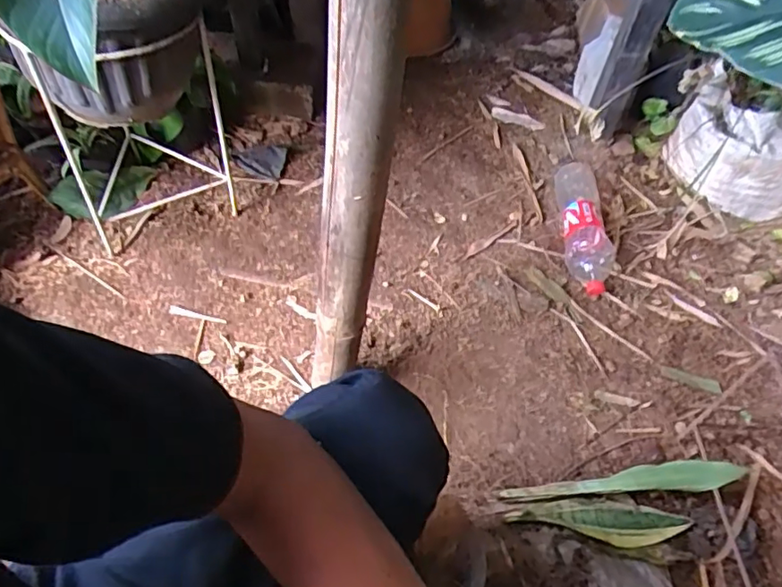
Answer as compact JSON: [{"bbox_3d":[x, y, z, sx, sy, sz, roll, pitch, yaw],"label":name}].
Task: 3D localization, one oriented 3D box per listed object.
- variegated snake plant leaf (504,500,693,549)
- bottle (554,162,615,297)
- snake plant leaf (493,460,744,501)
[{"bbox_3d":[0.298,0.327,0.814,0.257,0.012,0.058,3,52,-3],"label":"variegated snake plant leaf"},{"bbox_3d":[0.408,-0.148,1.186,0.102,0.077,0.325,6,51,-2],"label":"bottle"},{"bbox_3d":[0.322,0.272,0.819,0.326,0.033,0.048,-9,52,6],"label":"snake plant leaf"}]

